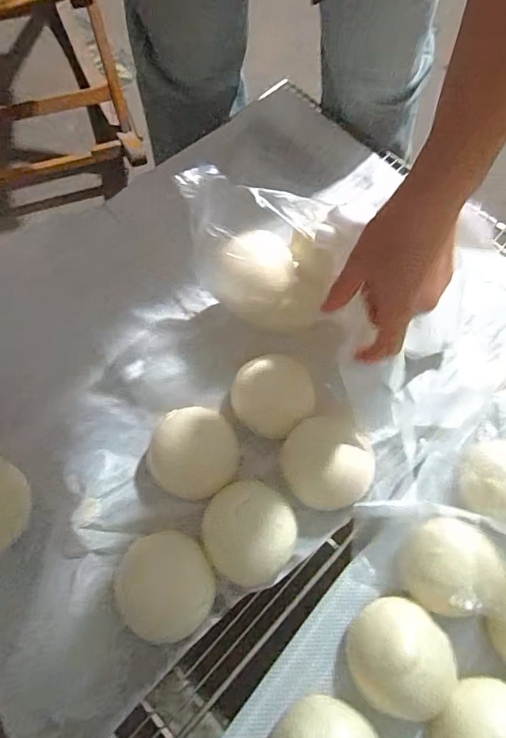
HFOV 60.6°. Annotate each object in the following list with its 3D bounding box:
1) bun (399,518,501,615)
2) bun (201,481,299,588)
[{"bbox_3d":[0.167,0.170,0.373,0.070,0.041,0.067,0,67,-1],"label":"bun"},{"bbox_3d":[-0.005,0.144,0.384,0.083,0.043,0.077,0,67,-1],"label":"bun"}]

